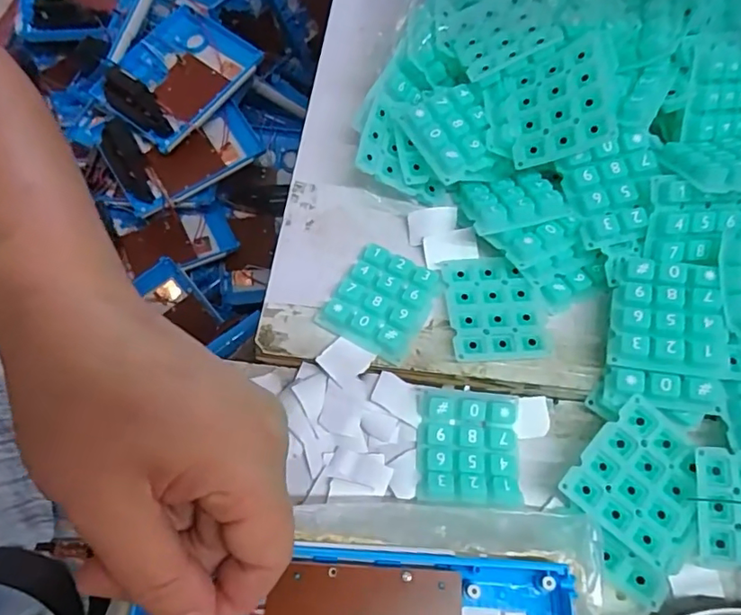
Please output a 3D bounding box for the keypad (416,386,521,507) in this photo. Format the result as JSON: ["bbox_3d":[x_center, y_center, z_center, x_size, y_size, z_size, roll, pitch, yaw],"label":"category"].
[{"bbox_3d":[0.047,0.066,0.261,0.047,0.011,0.054,4,63,5],"label":"keypad"}]

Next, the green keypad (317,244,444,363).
[{"bbox_3d":[0.006,-0.004,0.285,0.047,0.011,0.055,26,67,15],"label":"green keypad"}]

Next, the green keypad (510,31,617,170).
[{"bbox_3d":[0.099,-0.107,0.283,0.049,0.007,0.061,-8,77,32],"label":"green keypad"}]

